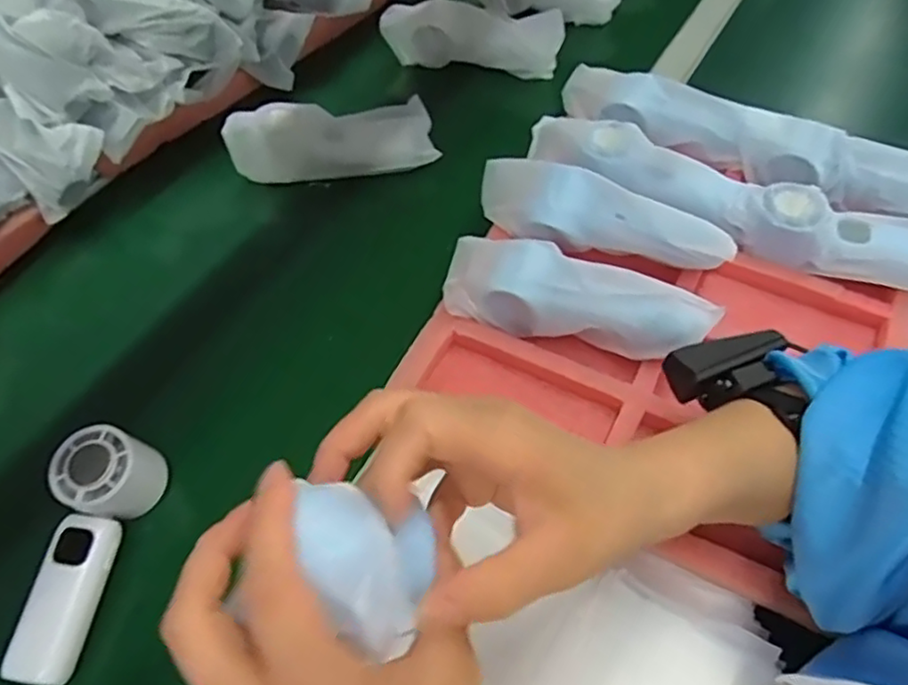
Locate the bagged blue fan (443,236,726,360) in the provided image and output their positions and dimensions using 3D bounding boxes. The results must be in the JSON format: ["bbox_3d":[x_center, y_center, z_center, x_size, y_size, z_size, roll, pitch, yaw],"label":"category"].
[{"bbox_3d":[0.091,-0.037,0.492,0.193,0.052,0.067,14,59,9],"label":"bagged blue fan"}]

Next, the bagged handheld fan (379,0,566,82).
[{"bbox_3d":[0.017,-0.343,0.727,0.201,0.061,0.049,13,59,9],"label":"bagged handheld fan"}]

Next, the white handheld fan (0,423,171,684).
[{"bbox_3d":[-0.246,0.132,0.419,0.056,0.050,0.150,12,59,9],"label":"white handheld fan"}]

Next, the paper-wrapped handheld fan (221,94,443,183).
[{"bbox_3d":[-0.120,-0.201,0.634,0.193,0.059,0.069,-12,58,-6],"label":"paper-wrapped handheld fan"}]

